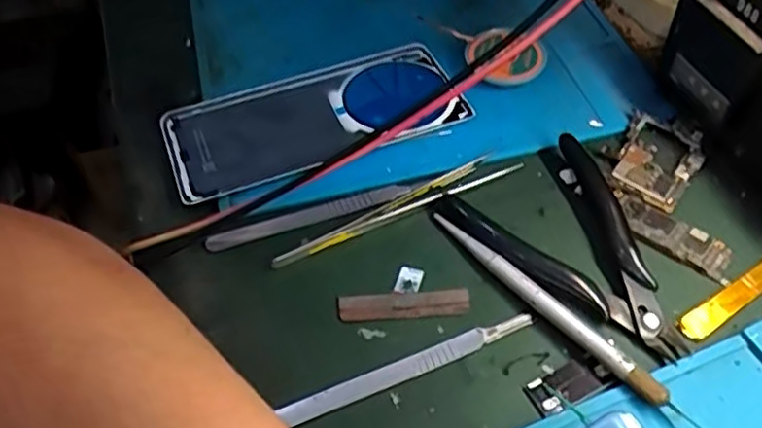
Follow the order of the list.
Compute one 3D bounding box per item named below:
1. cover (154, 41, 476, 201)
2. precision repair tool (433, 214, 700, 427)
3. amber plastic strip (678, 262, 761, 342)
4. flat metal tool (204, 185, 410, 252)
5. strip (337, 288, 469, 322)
[{"bbox_3d":[-0.037,-0.055,0.383,0.163,0.013,0.078,-20,51,-11],"label":"cover"},{"bbox_3d":[0.073,0.041,0.293,0.009,0.010,0.138,-34,55,-21],"label":"precision repair tool"},{"bbox_3d":[0.158,0.034,0.299,0.072,0.004,0.011,-29,53,-18],"label":"amber plastic strip"},{"bbox_3d":[-0.036,0.000,0.339,0.102,0.004,0.012,-17,50,-8],"label":"flat metal tool"},{"bbox_3d":[0.010,0.040,0.304,0.058,0.004,0.012,-4,50,3],"label":"strip"}]

